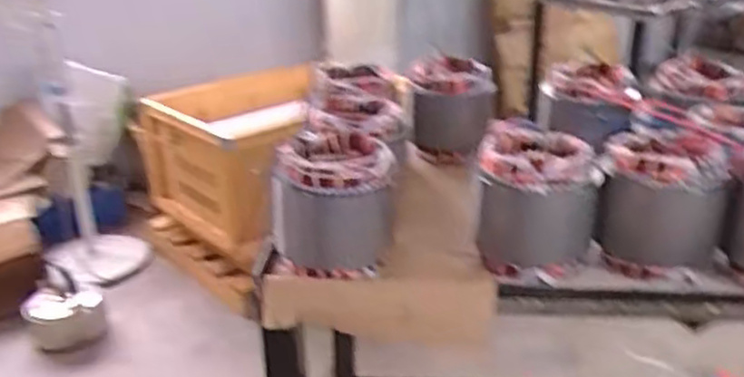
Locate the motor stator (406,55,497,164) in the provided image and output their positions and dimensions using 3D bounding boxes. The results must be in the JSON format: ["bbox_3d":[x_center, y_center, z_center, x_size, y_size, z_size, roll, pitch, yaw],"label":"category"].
[{"bbox_3d":[0.142,-0.150,1.303,0.144,0.161,0.136,2,24,4],"label":"motor stator"}]

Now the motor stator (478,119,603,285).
[{"bbox_3d":[0.220,0.016,0.938,0.146,0.156,0.153,10,26,21],"label":"motor stator"}]

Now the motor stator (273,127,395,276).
[{"bbox_3d":[-0.050,0.013,0.936,0.145,0.154,0.158,-2,24,-3],"label":"motor stator"}]

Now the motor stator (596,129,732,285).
[{"bbox_3d":[0.381,0.017,0.934,0.147,0.153,0.147,9,26,19],"label":"motor stator"}]

